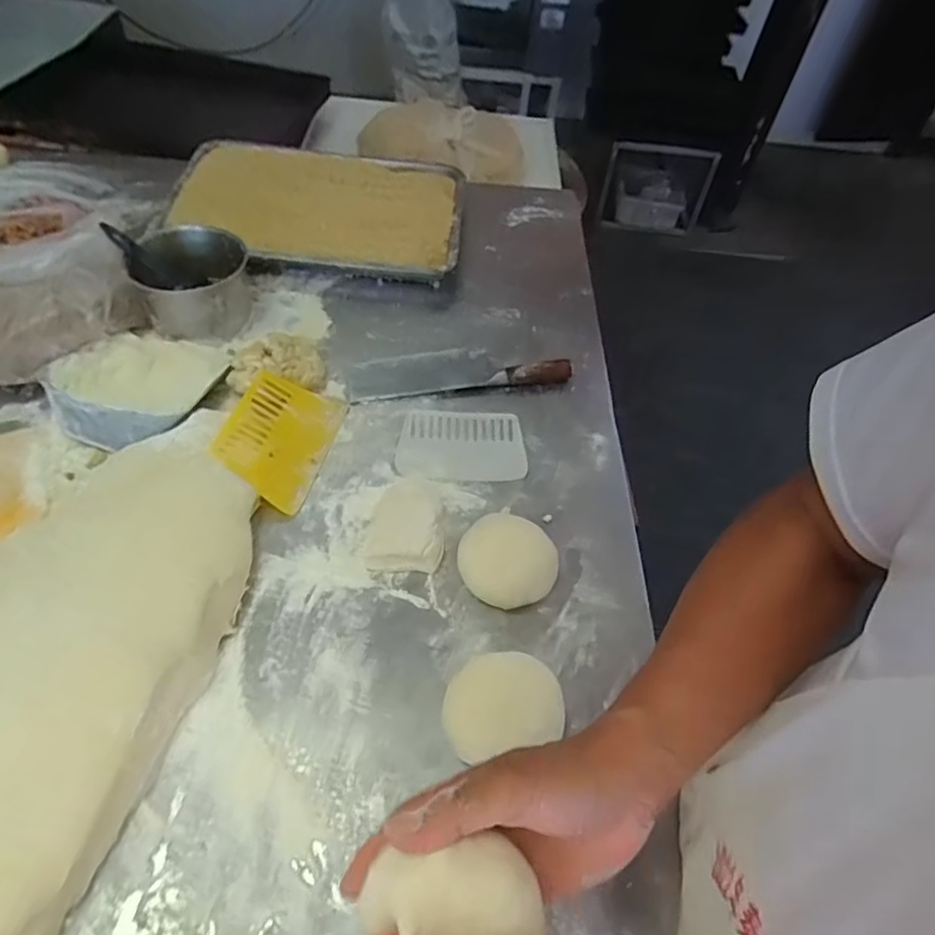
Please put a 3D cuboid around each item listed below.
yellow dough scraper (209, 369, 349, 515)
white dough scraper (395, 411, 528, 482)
[{"bbox_3d":[-0.226,-0.043,0.742,0.118,0.008,0.179,32,47,-20],"label":"yellow dough scraper"},{"bbox_3d":[-0.008,-0.028,0.794,0.161,0.011,0.112,1,51,-5],"label":"white dough scraper"}]

